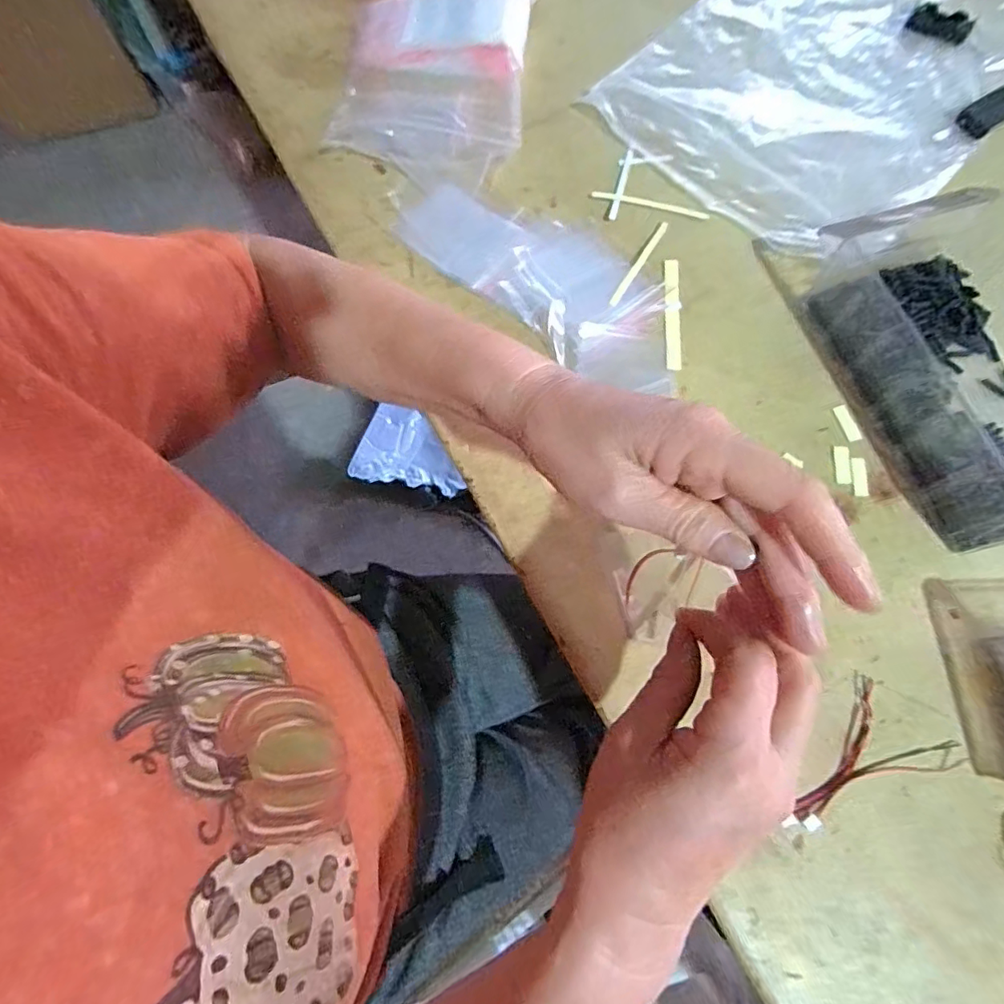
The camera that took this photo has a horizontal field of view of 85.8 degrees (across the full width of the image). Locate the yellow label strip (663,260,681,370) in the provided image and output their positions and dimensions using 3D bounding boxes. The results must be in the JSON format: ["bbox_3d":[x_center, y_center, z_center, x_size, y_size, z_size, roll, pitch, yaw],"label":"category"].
[{"bbox_3d":[0.132,-0.147,0.419,0.012,0.004,0.098,3,72,3],"label":"yellow label strip"}]

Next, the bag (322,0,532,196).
[{"bbox_3d":[-0.060,-0.385,0.490,0.162,0.030,0.214,9,72,4],"label":"bag"}]

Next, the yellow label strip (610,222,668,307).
[{"bbox_3d":[0.111,-0.193,0.432,0.007,0.004,0.098,31,75,11],"label":"yellow label strip"}]

